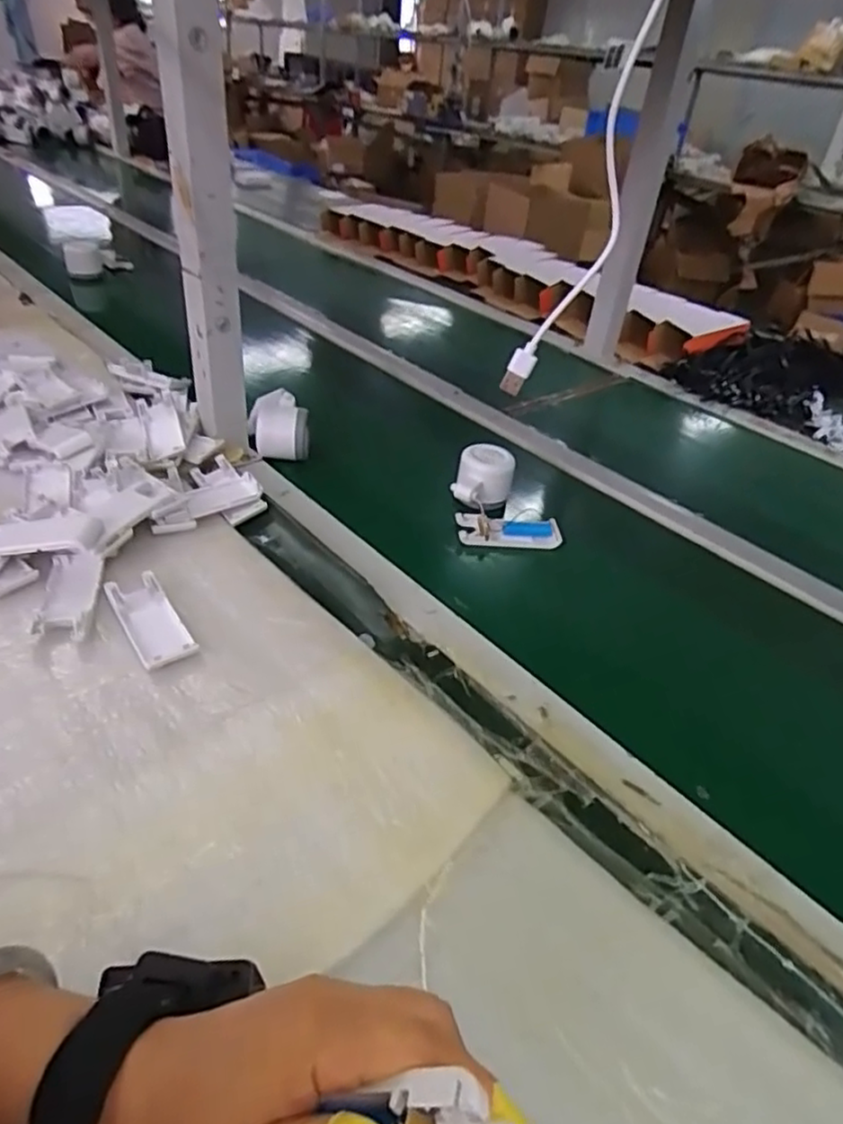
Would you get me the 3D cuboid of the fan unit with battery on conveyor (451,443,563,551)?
[{"bbox_3d":[0.087,-0.069,0.696,0.103,0.060,0.101,2,36,-8],"label":"fan unit with battery on conveyor"}]

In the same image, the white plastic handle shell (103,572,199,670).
[{"bbox_3d":[-0.211,0.045,0.521,0.038,0.014,0.097,-20,43,-33],"label":"white plastic handle shell"}]

